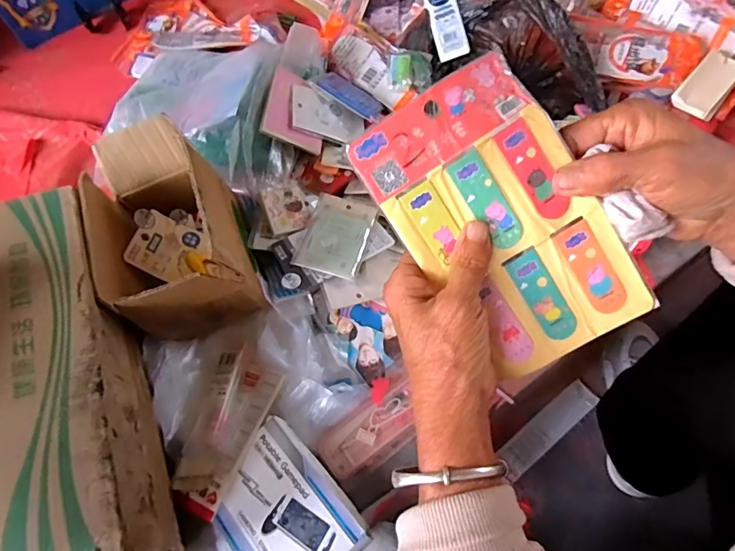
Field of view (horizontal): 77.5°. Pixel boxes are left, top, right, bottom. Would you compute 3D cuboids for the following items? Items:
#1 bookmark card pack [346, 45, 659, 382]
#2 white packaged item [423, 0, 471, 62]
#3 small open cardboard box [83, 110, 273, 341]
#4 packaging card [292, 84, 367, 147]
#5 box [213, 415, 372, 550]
[{"bbox_3d":[0.080,-0.029,0.271,0.102,0.013,0.178,-34,100,10],"label":"bookmark card pack"},{"bbox_3d":[0.114,-0.431,0.717,0.047,0.016,0.192,-15,86,14],"label":"white packaged item"},{"bbox_3d":[-0.228,-0.048,0.553,0.139,0.169,0.225,-21,66,-8],"label":"small open cardboard box"},{"bbox_3d":[-0.056,-0.233,0.673,0.114,0.011,0.082,11,64,-28],"label":"packaging card"},{"bbox_3d":[-0.089,0.247,0.474,0.118,0.023,0.156,-40,69,-15],"label":"box"}]

